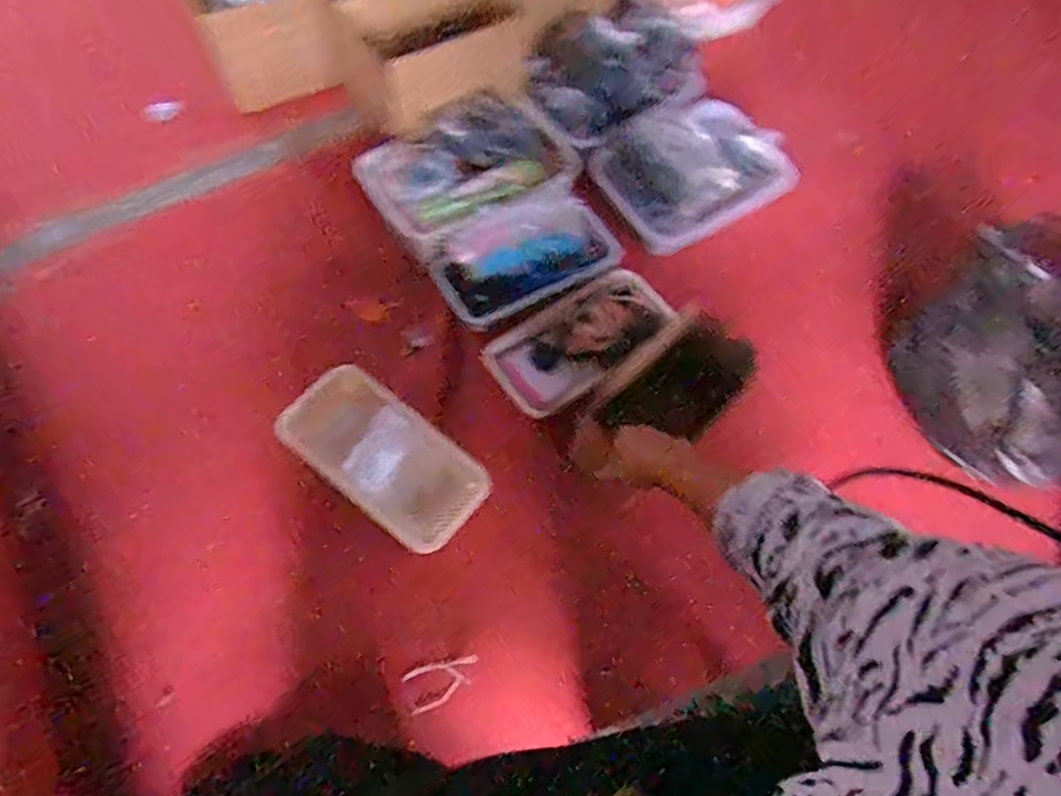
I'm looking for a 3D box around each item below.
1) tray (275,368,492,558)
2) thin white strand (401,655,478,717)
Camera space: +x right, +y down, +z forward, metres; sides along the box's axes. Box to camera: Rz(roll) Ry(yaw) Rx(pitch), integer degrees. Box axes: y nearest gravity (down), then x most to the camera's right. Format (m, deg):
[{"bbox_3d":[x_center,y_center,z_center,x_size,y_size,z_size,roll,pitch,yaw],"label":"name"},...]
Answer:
[{"bbox_3d":[-0.183,0.071,0.806,0.260,0.036,0.135,36,67,13],"label":"tray"},{"bbox_3d":[-0.098,0.320,0.720,0.083,0.005,0.044,-18,67,-12],"label":"thin white strand"}]

